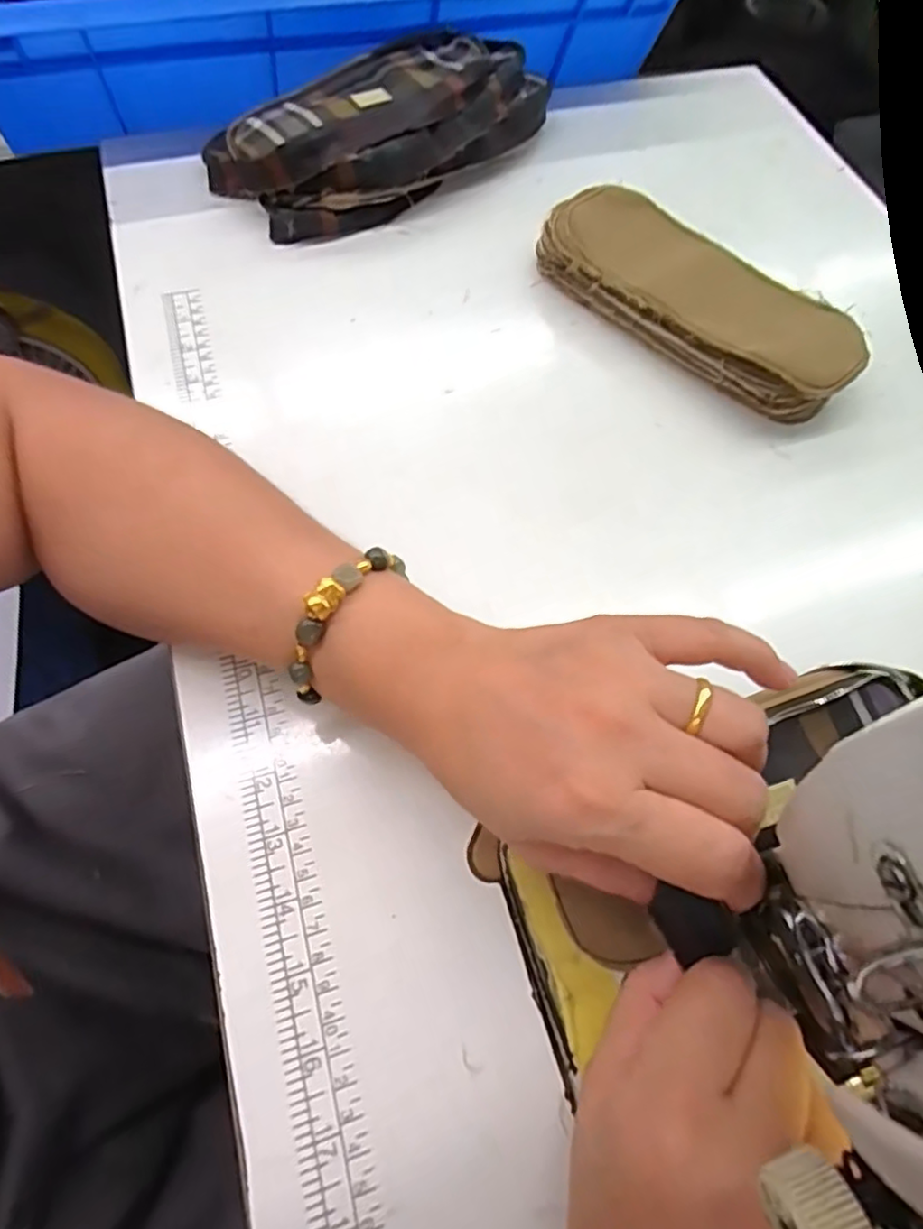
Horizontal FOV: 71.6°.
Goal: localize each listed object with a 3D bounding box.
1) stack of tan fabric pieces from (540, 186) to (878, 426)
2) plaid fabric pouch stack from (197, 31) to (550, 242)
[{"bbox_3d":[0.141,-0.190,0.387,0.197,0.032,0.080,41,69,15],"label":"stack of tan fabric pieces"},{"bbox_3d":[-0.048,-0.330,0.438,0.232,0.051,0.093,-29,70,-16],"label":"plaid fabric pouch stack"}]

